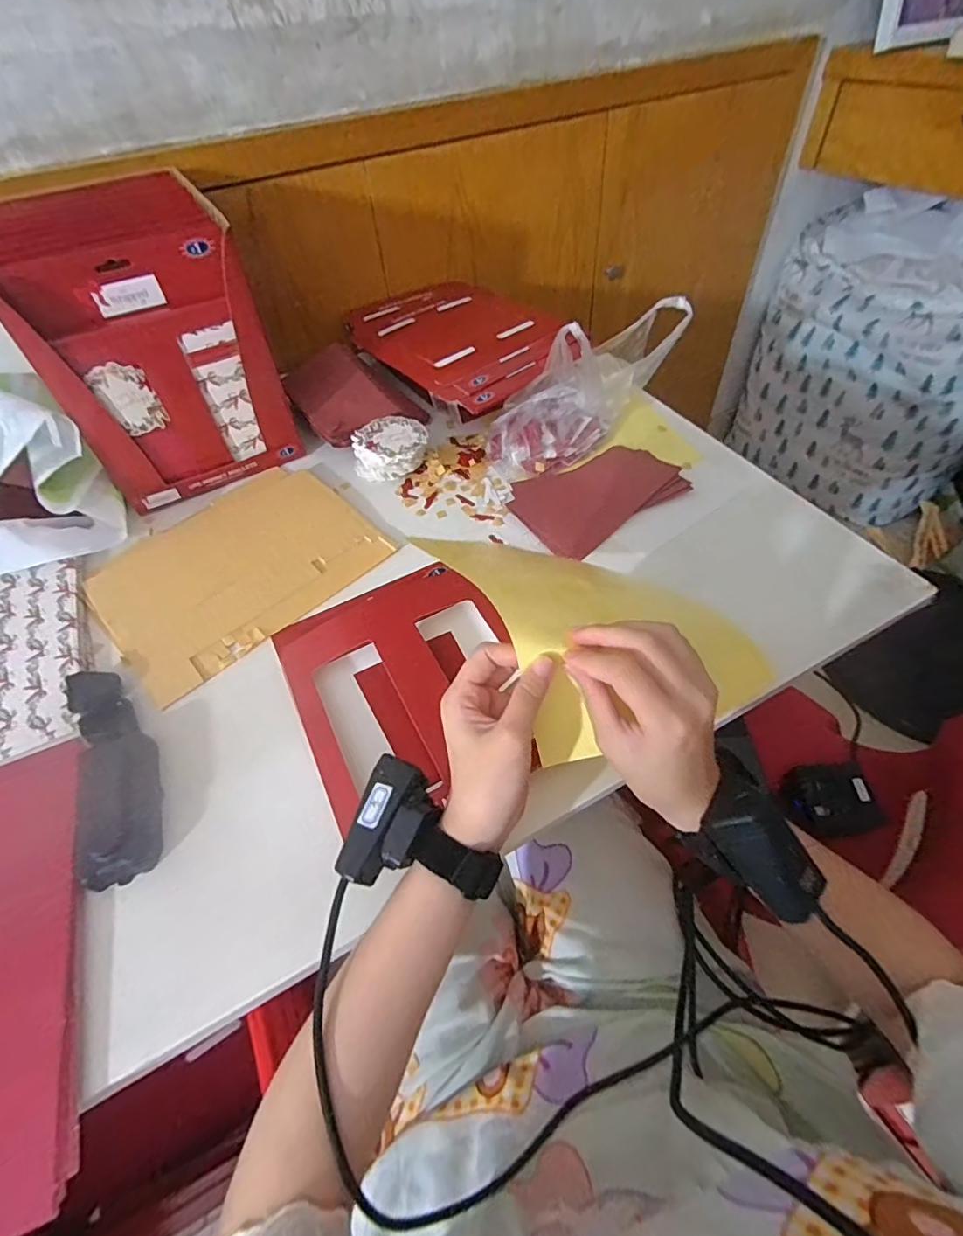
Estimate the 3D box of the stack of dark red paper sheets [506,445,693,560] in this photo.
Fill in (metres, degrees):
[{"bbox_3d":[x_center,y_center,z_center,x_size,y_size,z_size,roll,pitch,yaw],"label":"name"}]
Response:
[{"bbox_3d":[0.127,-0.140,0.581,0.187,0.009,0.121,-30,55,-18],"label":"stack of dark red paper sheets"}]

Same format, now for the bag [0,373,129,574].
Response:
[{"bbox_3d":[-0.526,-0.155,0.560,0.214,0.123,0.270,-27,54,-16],"label":"bag"}]

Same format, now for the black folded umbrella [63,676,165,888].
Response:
[{"bbox_3d":[-0.286,0.115,0.415,0.054,0.032,0.179,-26,54,-15],"label":"black folded umbrella"}]

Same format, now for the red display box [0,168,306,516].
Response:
[{"bbox_3d":[-0.343,-0.289,0.570,0.201,0.263,0.171,-26,54,-15],"label":"red display box"}]

